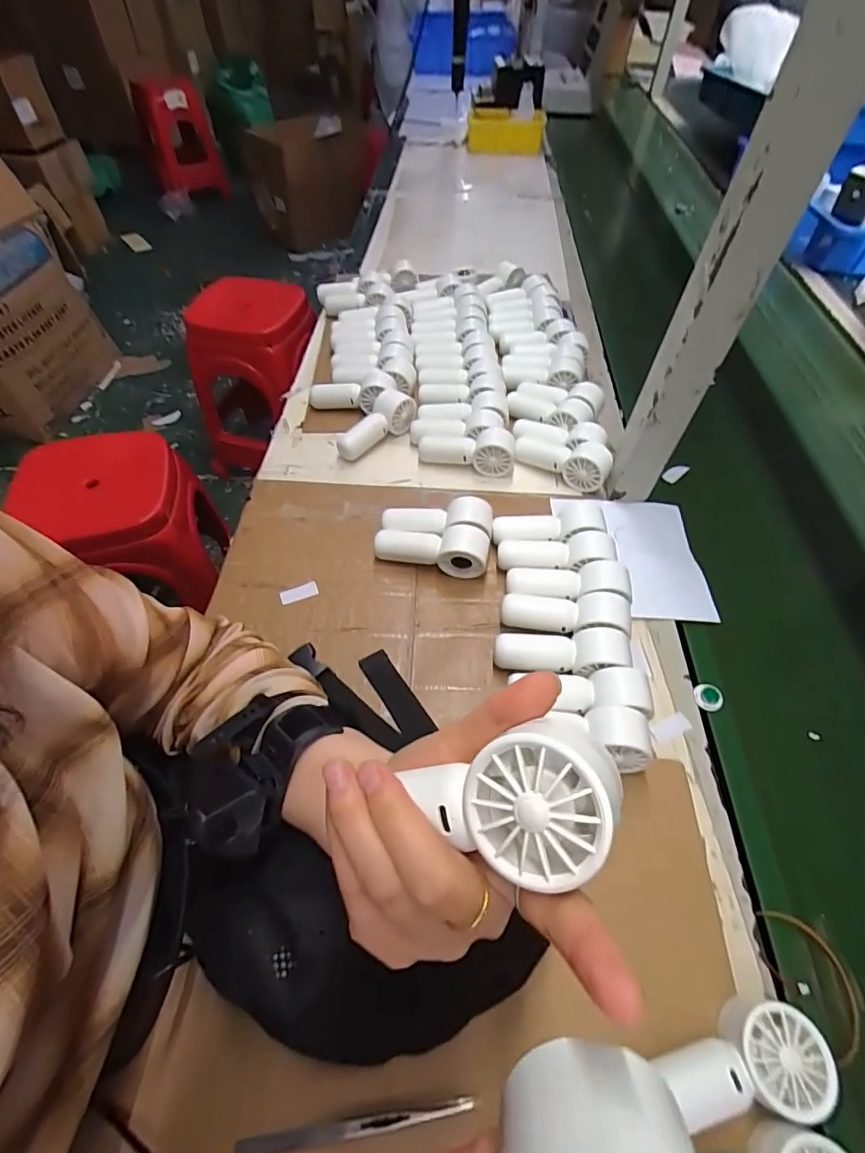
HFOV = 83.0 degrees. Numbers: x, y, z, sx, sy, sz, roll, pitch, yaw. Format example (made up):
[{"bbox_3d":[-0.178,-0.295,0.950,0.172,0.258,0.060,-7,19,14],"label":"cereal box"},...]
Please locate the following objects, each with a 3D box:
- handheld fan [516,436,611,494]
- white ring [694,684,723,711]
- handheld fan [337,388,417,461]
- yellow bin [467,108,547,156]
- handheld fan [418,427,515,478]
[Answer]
[{"bbox_3d":[0.148,-0.134,0.561,0.108,0.045,0.033,25,58,15],"label":"handheld fan"},{"bbox_3d":[0.242,0.106,0.428,0.022,0.009,0.024,1,55,-1],"label":"white ring"},{"bbox_3d":[-0.070,-0.181,0.597,0.110,0.043,0.042,-41,63,-12],"label":"handheld fan"},{"bbox_3d":[0.200,-1.205,1.330,0.209,0.070,0.118,5,55,2],"label":"yellow bin"},{"bbox_3d":[0.039,-0.148,0.569,0.108,0.041,0.040,5,55,1],"label":"handheld fan"}]

